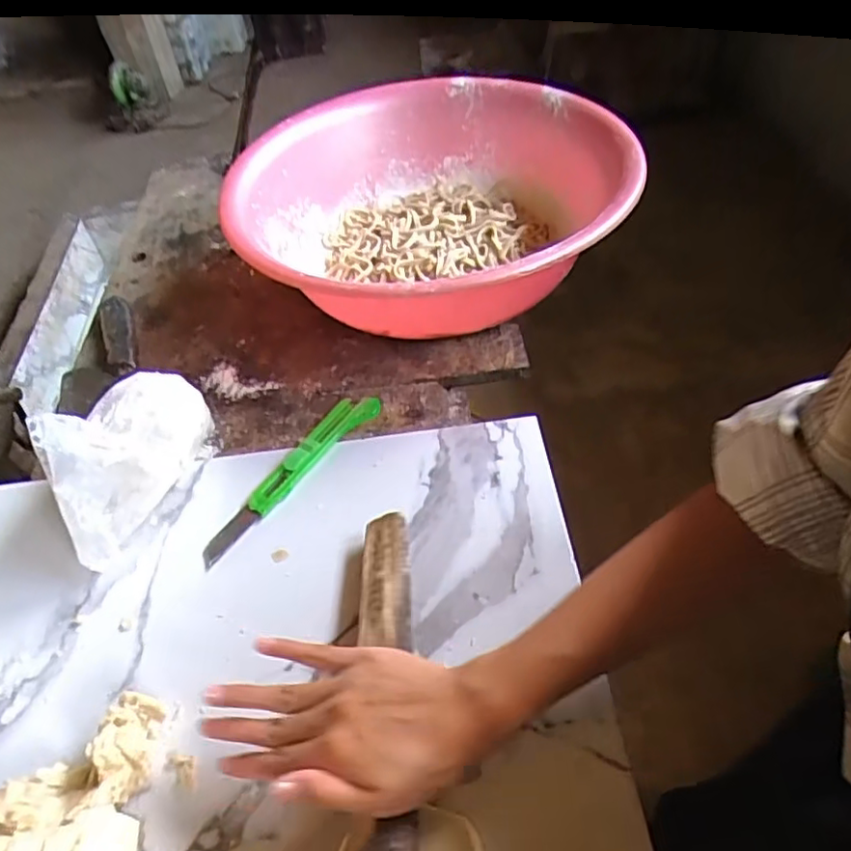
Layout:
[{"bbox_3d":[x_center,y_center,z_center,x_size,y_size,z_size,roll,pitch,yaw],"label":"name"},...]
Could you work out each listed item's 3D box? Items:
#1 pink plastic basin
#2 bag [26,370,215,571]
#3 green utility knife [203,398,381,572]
[{"bbox_3d":[0.006,-0.236,0.679,0.390,0.133,0.437,-5,47,2],"label":"pink plastic basin"},{"bbox_3d":[-0.239,0.014,0.486,0.064,0.122,0.167,11,50,15],"label":"bag"},{"bbox_3d":[-0.110,0.039,0.521,0.032,0.019,0.193,27,55,27],"label":"green utility knife"}]

